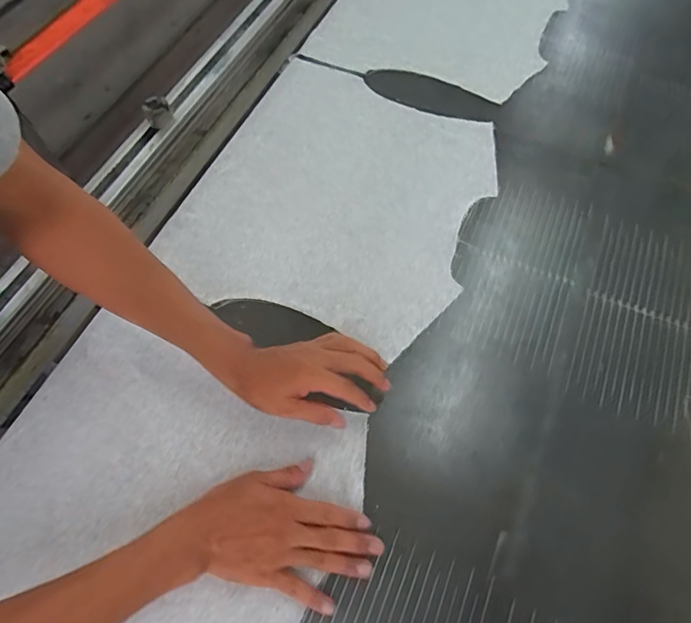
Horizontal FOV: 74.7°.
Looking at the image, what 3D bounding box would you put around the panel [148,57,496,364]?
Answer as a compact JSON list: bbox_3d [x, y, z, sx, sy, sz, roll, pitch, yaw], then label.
[{"bbox_3d":[-0.012,-0.170,0.655,0.385,0.012,0.427,24,69,11],"label":"panel"}]

